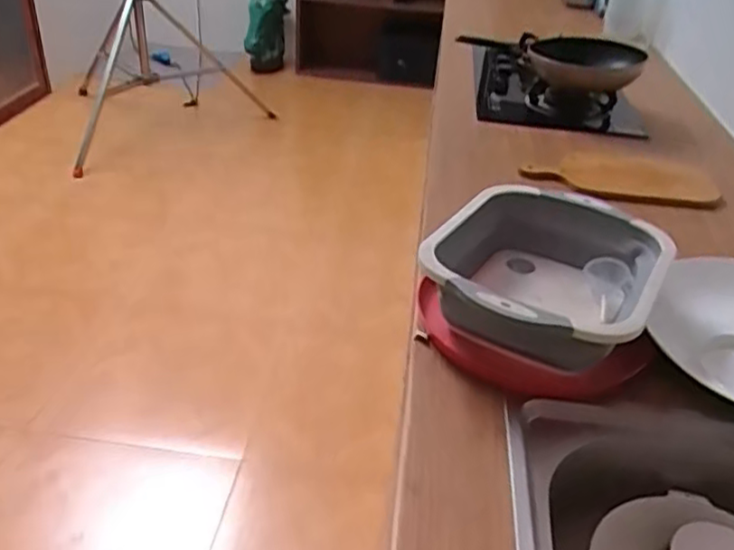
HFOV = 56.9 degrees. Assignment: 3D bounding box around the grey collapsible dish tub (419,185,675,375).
[{"bbox_3d":[0.246,0.005,0.929,0.271,0.139,0.351,21,37,23],"label":"grey collapsible dish tub"}]

